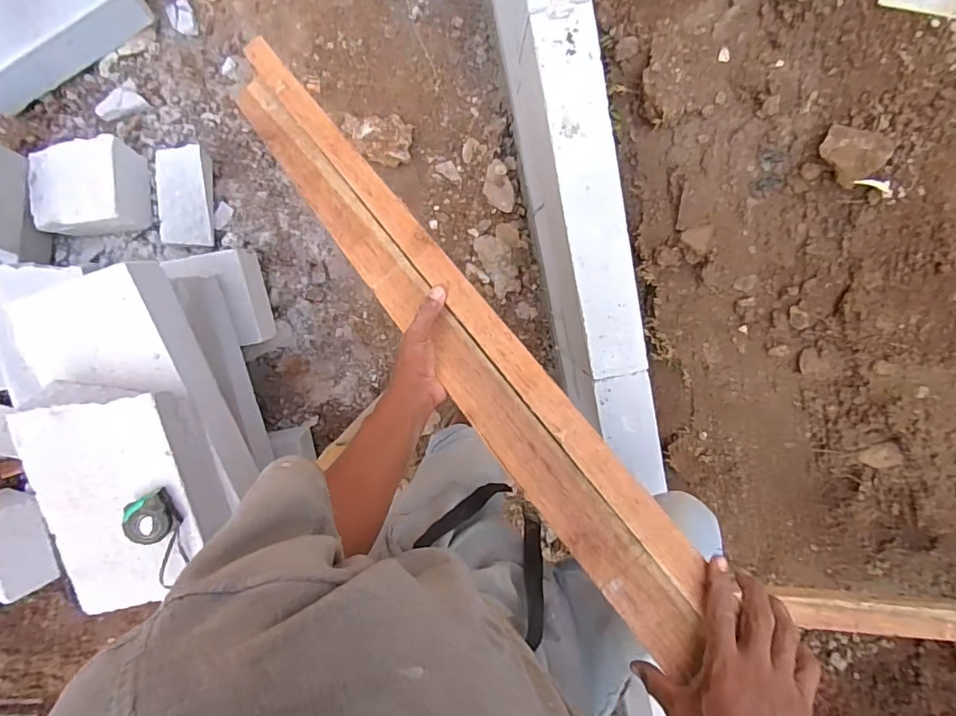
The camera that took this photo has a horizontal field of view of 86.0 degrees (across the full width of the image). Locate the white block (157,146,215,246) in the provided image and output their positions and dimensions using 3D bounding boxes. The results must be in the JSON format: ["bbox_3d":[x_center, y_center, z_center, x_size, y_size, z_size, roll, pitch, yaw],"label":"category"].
[{"bbox_3d":[-0.637,-0.368,1.122,0.097,0.073,0.166,2,105,-6],"label":"white block"}]

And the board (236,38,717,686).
[{"bbox_3d":[-0.064,-0.076,0.590,0.108,0.026,0.872,-46,69,18],"label":"board"}]

